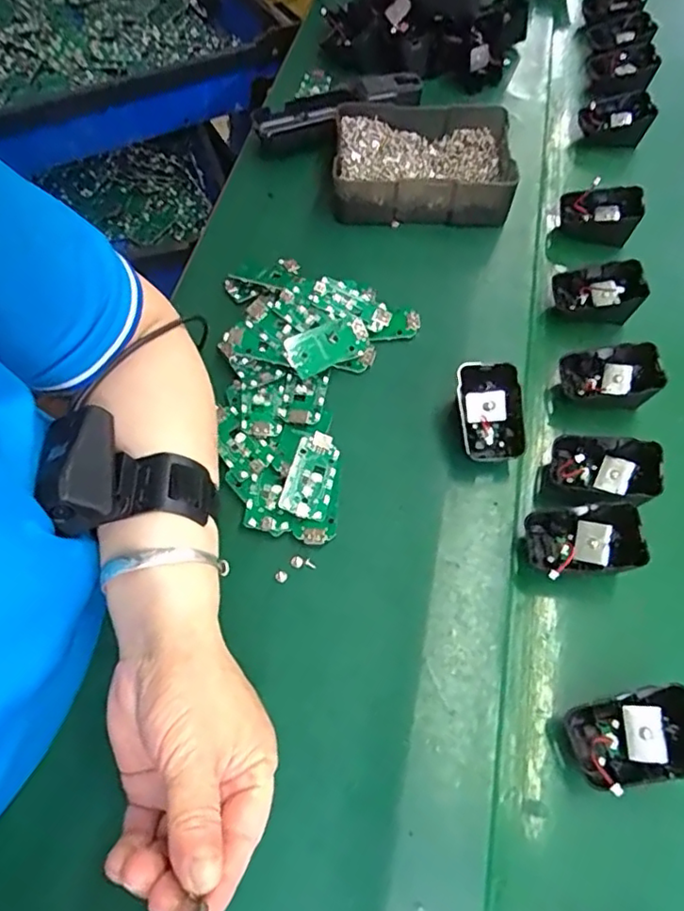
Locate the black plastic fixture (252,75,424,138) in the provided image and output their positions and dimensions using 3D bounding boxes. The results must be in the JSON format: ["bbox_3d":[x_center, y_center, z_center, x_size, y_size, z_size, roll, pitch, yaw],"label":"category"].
[{"bbox_3d":[-0.005,-0.346,0.589,0.166,0.021,0.046,-9,62,9],"label":"black plastic fixture"}]

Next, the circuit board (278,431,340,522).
[{"bbox_3d":[-0.021,0.014,0.411,0.032,0.008,0.064,13,58,7],"label":"circuit board"}]

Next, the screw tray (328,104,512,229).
[{"bbox_3d":[0.074,-0.275,0.554,0.161,0.041,0.145,4,57,2],"label":"screw tray"}]

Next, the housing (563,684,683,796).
[{"bbox_3d":[0.161,0.158,0.329,0.064,0.040,0.045,-9,61,-8],"label":"housing"}]

